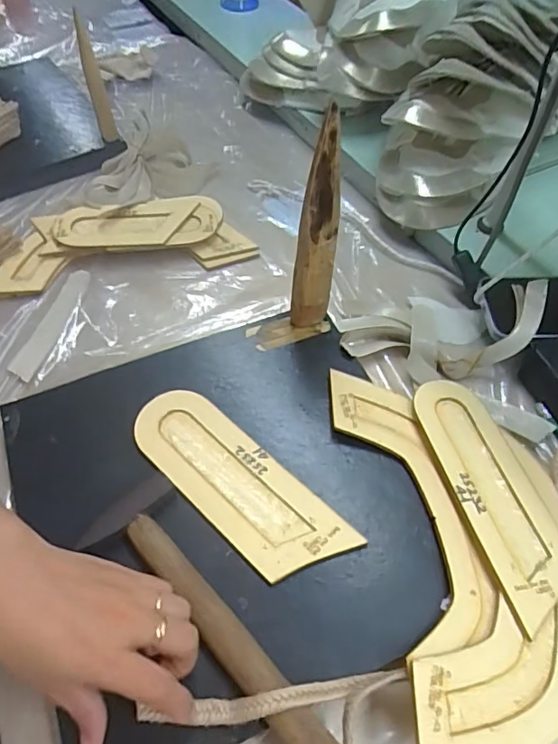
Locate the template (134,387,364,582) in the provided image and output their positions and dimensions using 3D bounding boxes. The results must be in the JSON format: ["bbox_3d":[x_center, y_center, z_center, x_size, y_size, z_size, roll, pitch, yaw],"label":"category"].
[{"bbox_3d":[-0.034,0.083,0.399,0.191,0.007,0.070,38,62,23],"label":"template"}]

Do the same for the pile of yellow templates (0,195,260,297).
[{"bbox_3d":[-0.178,-0.152,0.576,0.277,0.032,0.104,-10,55,-8],"label":"pile of yellow templates"}]

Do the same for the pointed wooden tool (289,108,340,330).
[{"bbox_3d":[0.031,-0.105,0.427,0.033,0.221,0.035,9,55,6],"label":"pointed wooden tool"}]

